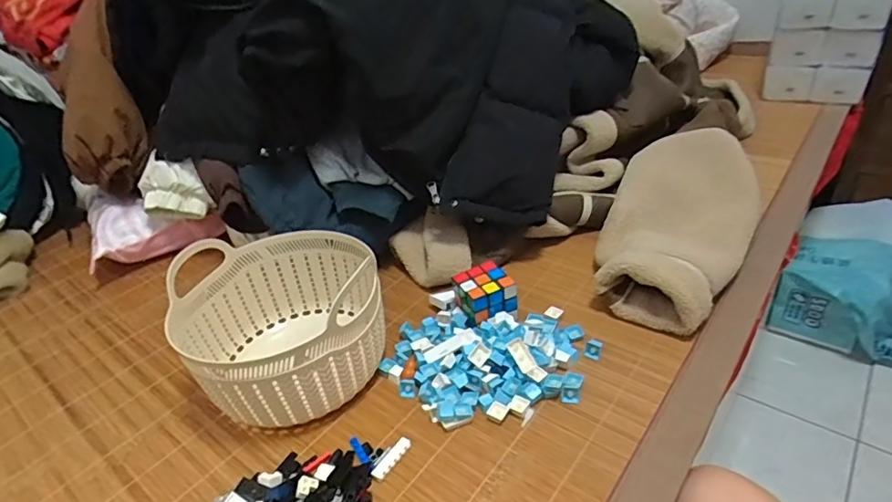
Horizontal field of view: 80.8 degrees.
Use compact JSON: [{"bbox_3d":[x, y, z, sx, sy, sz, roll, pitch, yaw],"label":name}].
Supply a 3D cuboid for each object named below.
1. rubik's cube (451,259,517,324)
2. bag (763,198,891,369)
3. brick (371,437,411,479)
[{"bbox_3d":[0.048,0.058,0.653,0.058,0.061,0.069,-20,36,-18],"label":"rubik's cube"},{"bbox_3d":[0.970,0.090,1.100,0.429,0.204,0.330,20,43,35],"label":"bag"},{"bbox_3d":[-0.053,0.200,0.508,0.014,0.009,0.046,17,41,32],"label":"brick"}]

